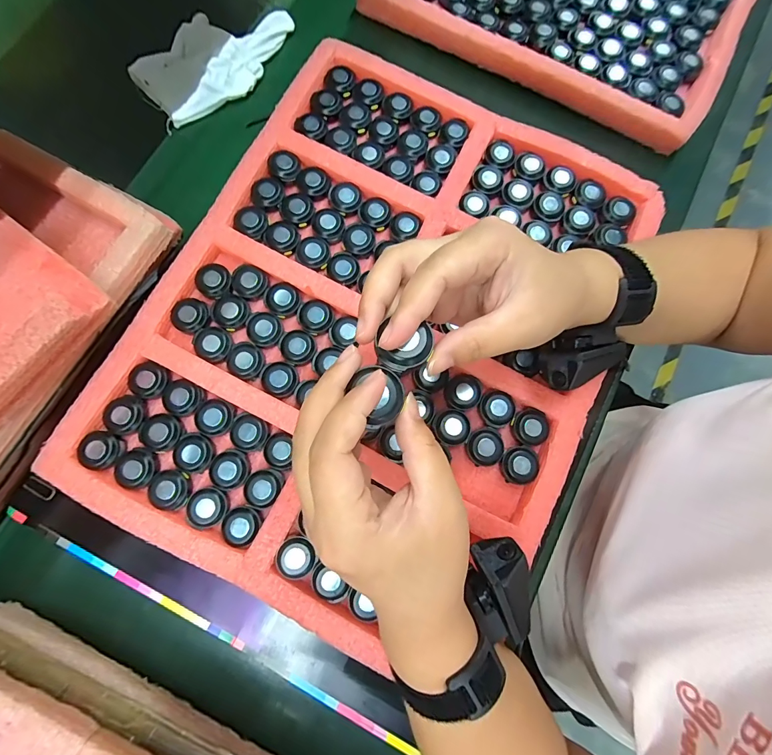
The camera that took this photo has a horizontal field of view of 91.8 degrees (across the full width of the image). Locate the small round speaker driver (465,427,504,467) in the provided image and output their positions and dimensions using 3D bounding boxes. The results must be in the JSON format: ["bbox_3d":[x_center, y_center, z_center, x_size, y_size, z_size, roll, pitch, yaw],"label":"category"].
[{"bbox_3d":[0.080,0.056,0.303,0.029,0.012,0.028,0,78,-2],"label":"small round speaker driver"}]

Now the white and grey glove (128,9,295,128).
[{"bbox_3d":[-0.179,-0.338,0.397,0.099,0.018,0.161,34,79,5],"label":"white and grey glove"}]

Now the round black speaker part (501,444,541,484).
[{"bbox_3d":[0.107,0.070,0.301,0.029,0.014,0.028,0,78,-2],"label":"round black speaker part"}]

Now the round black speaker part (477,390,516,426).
[{"bbox_3d":[0.091,0.026,0.308,0.028,0.015,0.029,0,78,-2],"label":"round black speaker part"}]

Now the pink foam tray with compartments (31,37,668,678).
[{"bbox_3d":[0.000,-0.048,0.317,0.363,0.032,0.454,27,79,3],"label":"pink foam tray with compartments"}]

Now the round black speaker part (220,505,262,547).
[{"bbox_3d":[-0.109,0.111,0.282,0.028,0.008,0.029,0,78,-2],"label":"round black speaker part"}]

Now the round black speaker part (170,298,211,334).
[{"bbox_3d":[-0.163,-0.052,0.312,0.028,0.010,0.029,0,78,-2],"label":"round black speaker part"}]

